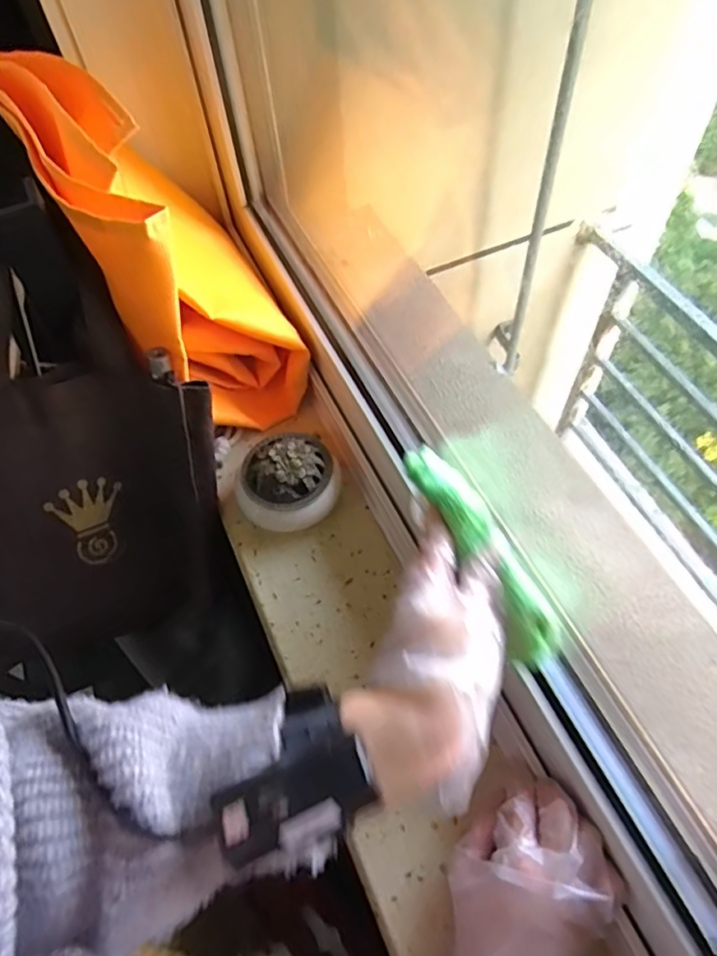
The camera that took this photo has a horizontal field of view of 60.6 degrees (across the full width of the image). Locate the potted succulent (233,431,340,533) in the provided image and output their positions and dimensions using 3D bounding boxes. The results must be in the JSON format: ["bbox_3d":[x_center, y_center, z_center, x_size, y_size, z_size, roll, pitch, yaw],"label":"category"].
[{"bbox_3d":[-0.062,0.006,0.540,0.089,0.059,0.081,-10,58,-2],"label":"potted succulent"}]

